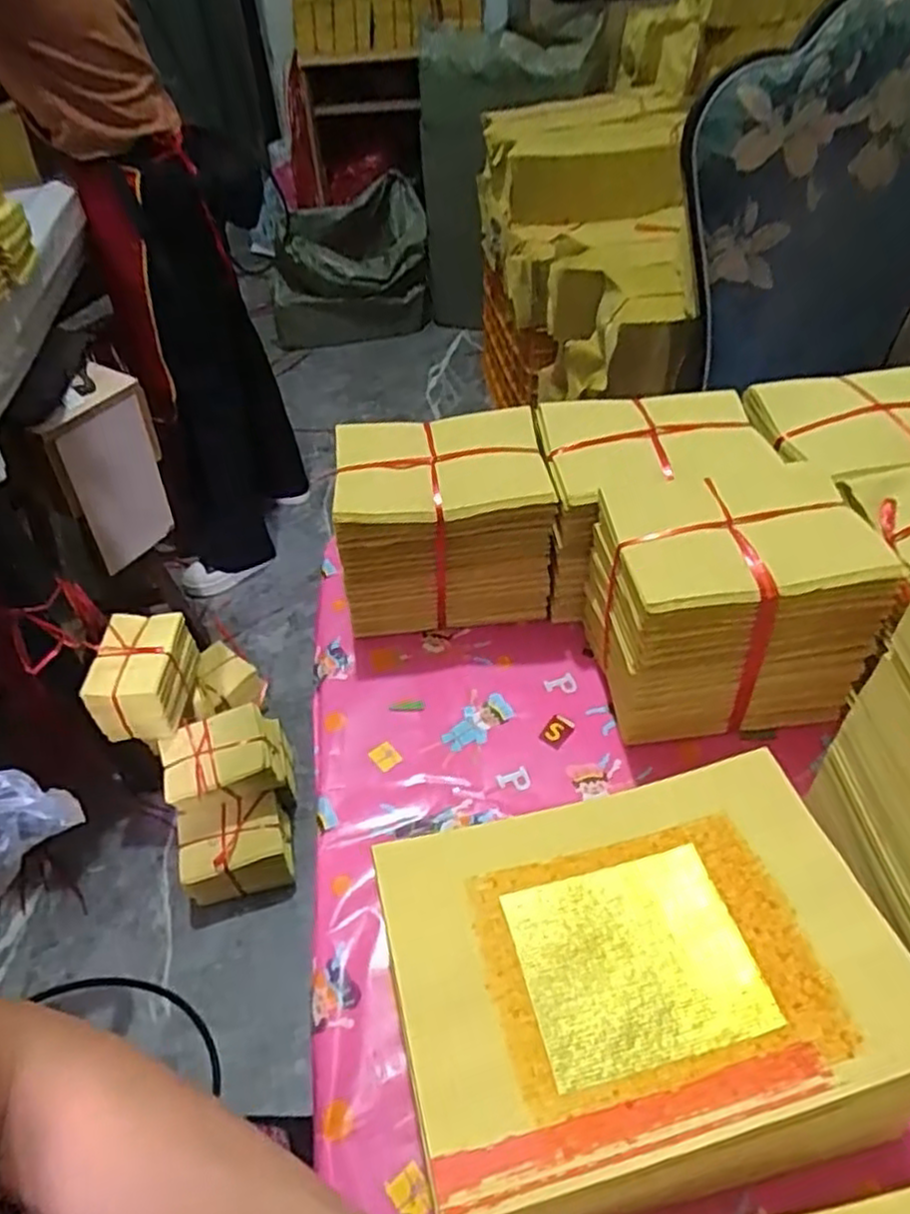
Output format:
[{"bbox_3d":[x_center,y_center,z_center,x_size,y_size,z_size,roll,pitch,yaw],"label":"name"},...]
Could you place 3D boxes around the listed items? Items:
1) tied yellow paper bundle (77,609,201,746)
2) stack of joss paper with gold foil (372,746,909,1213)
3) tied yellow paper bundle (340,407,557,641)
[{"bbox_3d":[-0.504,0.116,1.191,0.117,0.136,0.166,3,46,7],"label":"tied yellow paper bundle"},{"bbox_3d":[0.092,0.191,0.374,0.230,0.085,0.170,-12,46,-7],"label":"stack of joss paper with gold foil"},{"bbox_3d":[-0.010,-0.064,0.597,0.163,0.138,0.110,-7,45,-3],"label":"tied yellow paper bundle"}]

